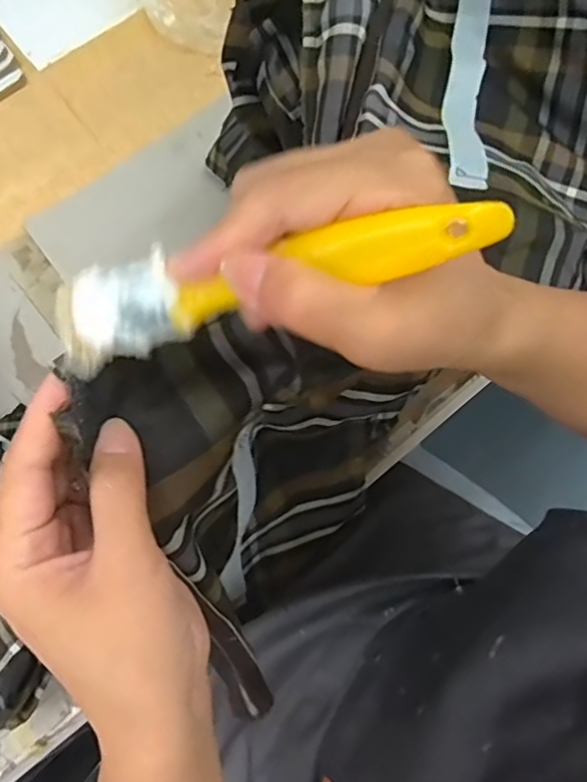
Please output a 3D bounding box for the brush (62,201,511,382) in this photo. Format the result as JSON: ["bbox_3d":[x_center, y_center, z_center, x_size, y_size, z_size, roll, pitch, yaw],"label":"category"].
[{"bbox_3d":[-0.012,-0.037,0.190,0.153,0.018,0.031,-11,72,24],"label":"brush"}]

